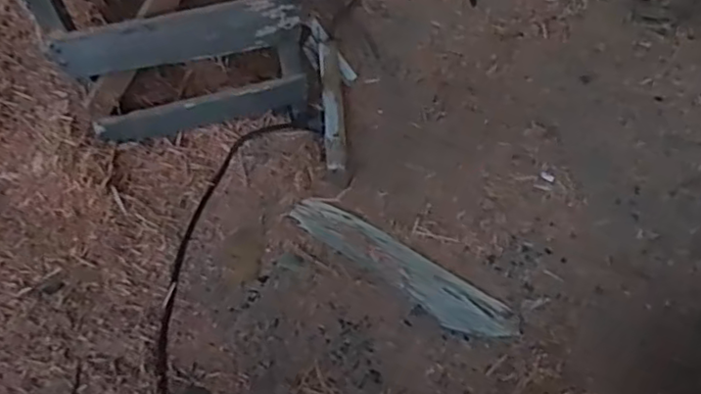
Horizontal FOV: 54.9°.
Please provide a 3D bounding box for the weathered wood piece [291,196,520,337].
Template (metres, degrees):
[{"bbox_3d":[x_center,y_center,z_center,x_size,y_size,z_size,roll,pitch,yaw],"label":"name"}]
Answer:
[{"bbox_3d":[0.061,0.088,0.877,0.331,0.014,0.064,34,64,21],"label":"weathered wood piece"}]

